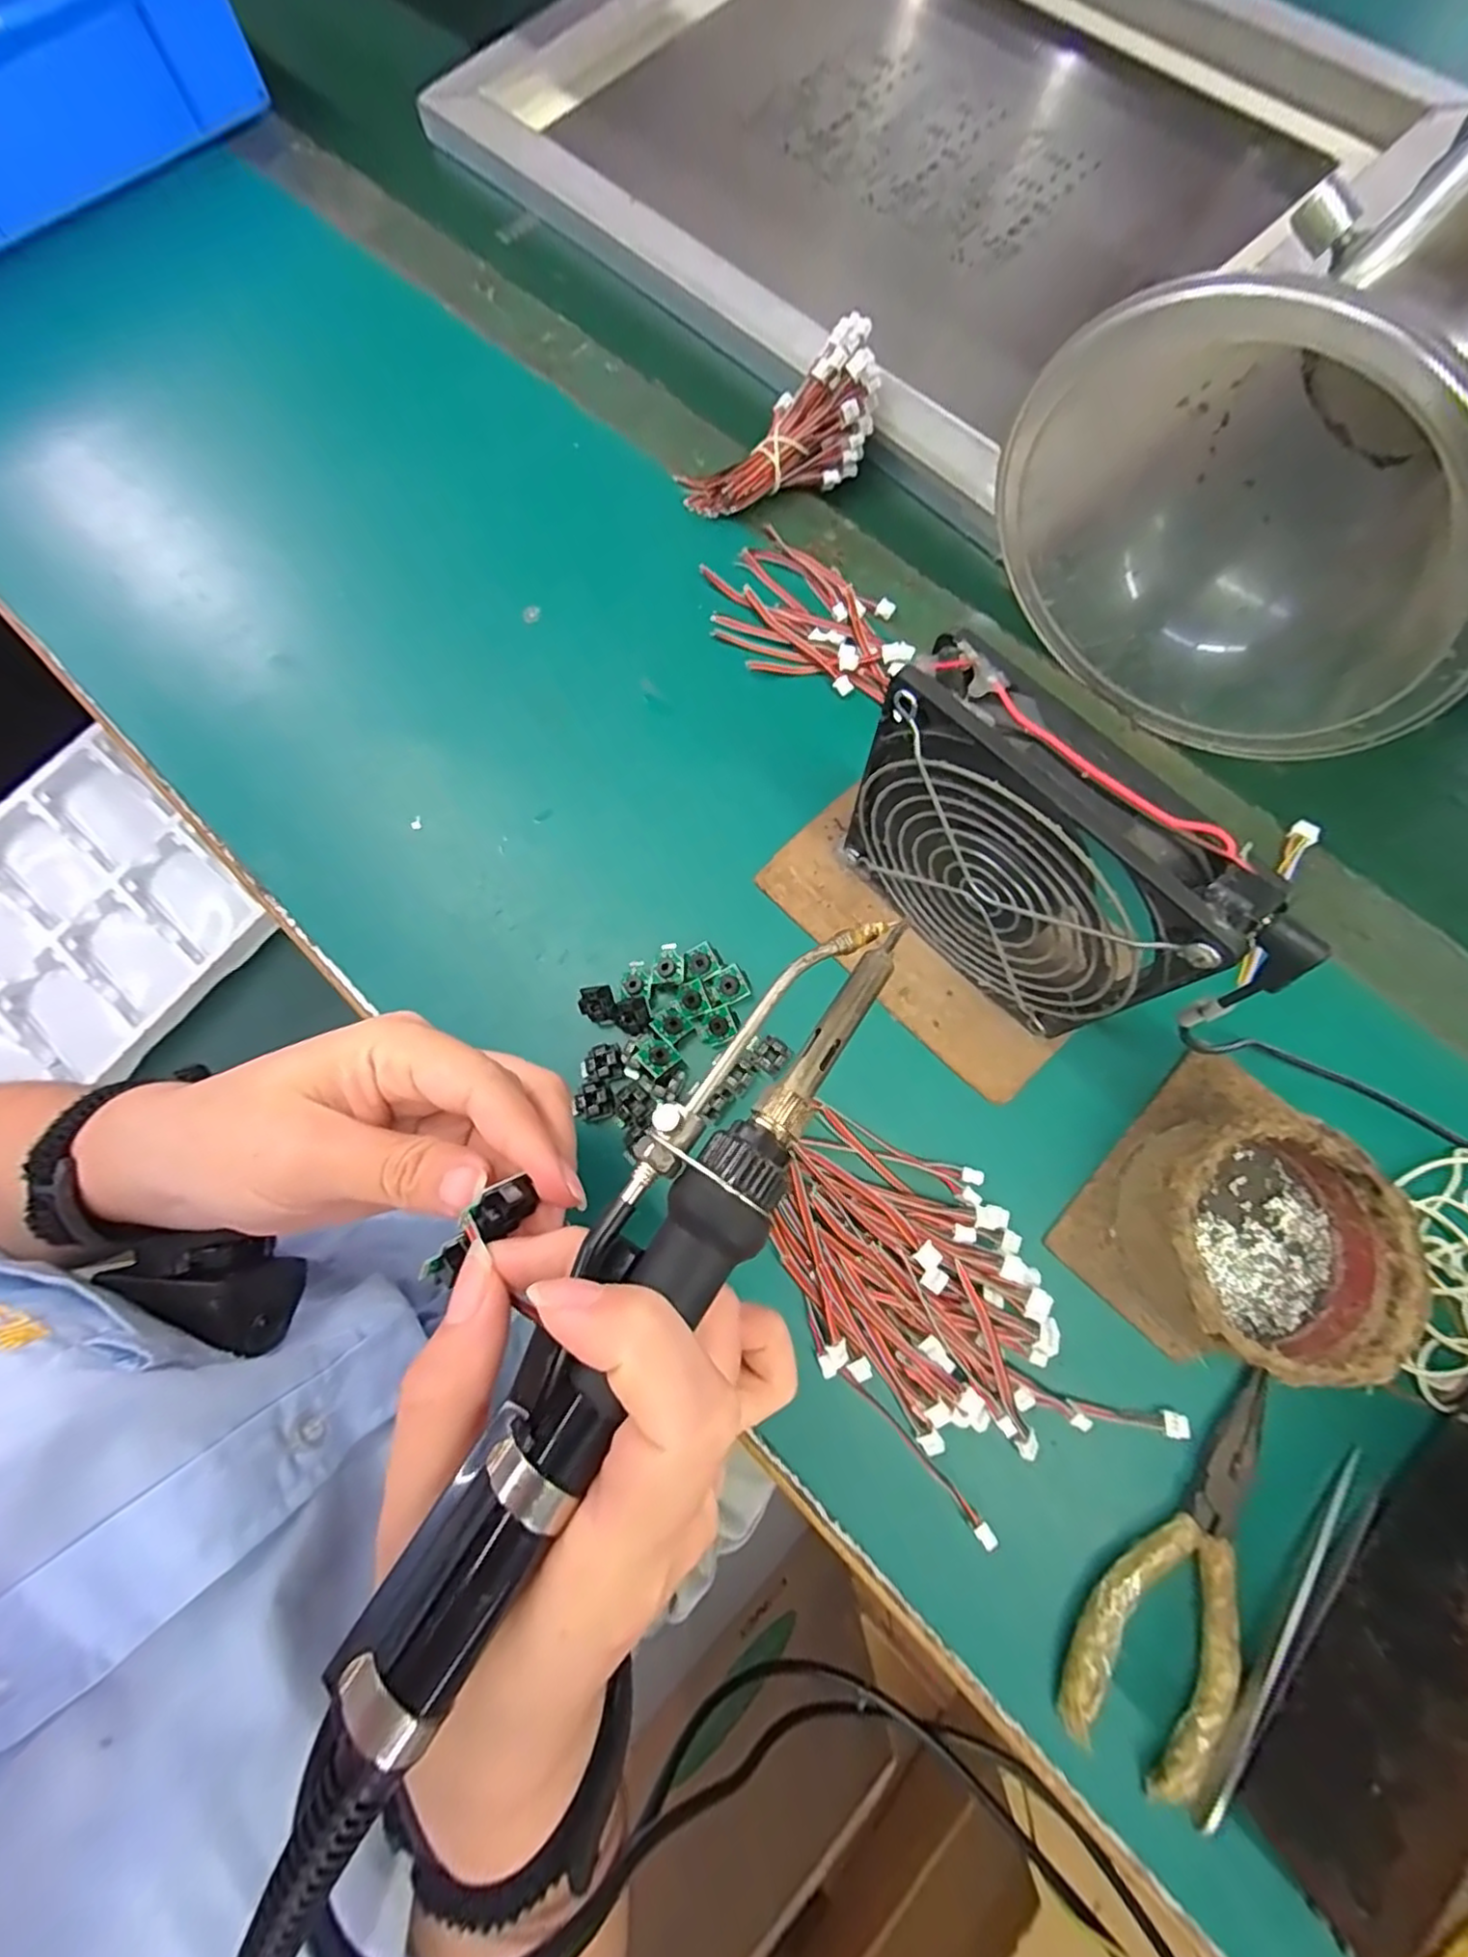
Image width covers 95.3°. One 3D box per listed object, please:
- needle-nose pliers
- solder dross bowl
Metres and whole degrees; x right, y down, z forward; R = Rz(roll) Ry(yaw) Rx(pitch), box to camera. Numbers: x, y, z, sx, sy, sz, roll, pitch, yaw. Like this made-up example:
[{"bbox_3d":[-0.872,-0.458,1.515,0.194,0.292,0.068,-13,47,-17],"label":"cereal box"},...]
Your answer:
[{"bbox_3d":[0.160,0.203,0.228,0.047,0.008,0.128,39,80,11],"label":"needle-nose pliers"},{"bbox_3d":[0.188,0.093,0.241,0.083,0.041,0.080,-1,75,3],"label":"solder dross bowl"}]

